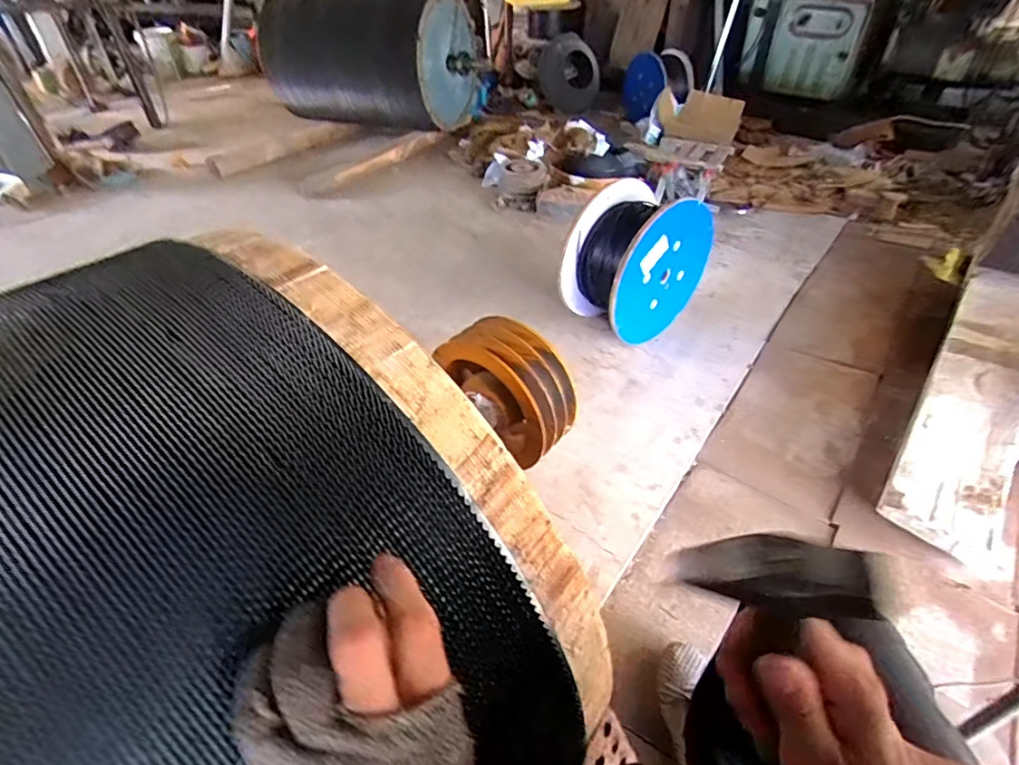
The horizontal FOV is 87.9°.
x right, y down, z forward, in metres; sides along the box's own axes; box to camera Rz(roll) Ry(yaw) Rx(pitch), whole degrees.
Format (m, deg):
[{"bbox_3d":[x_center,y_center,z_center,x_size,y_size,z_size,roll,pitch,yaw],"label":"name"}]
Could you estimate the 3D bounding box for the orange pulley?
[{"bbox_3d":[-0.010,0.012,0.758,0.203,0.176,0.091,23,45,27],"label":"orange pulley"}]

